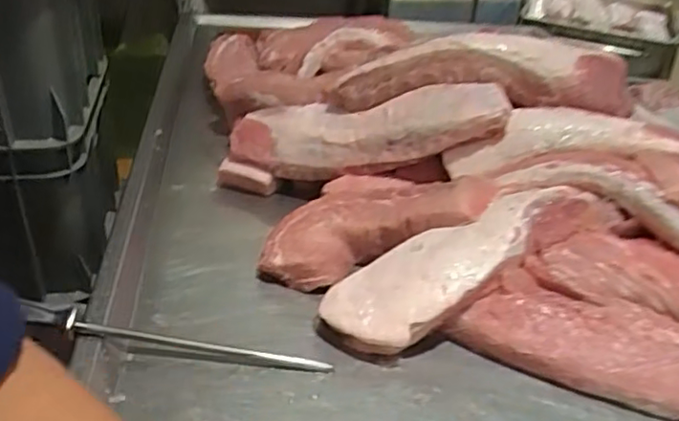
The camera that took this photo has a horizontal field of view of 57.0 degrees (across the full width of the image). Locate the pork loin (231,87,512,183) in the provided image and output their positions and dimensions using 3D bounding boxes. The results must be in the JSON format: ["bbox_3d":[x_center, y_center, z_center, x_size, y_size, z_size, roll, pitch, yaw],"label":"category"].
[{"bbox_3d":[0.038,-0.126,1.018,0.454,0.106,0.089,-5,26,18],"label":"pork loin"}]

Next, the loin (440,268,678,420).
[{"bbox_3d":[0.306,0.166,0.761,0.332,0.077,0.101,16,33,17],"label":"loin"}]

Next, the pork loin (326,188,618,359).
[{"bbox_3d":[0.171,0.064,0.817,0.405,0.063,0.116,-25,39,-15],"label":"pork loin"}]

